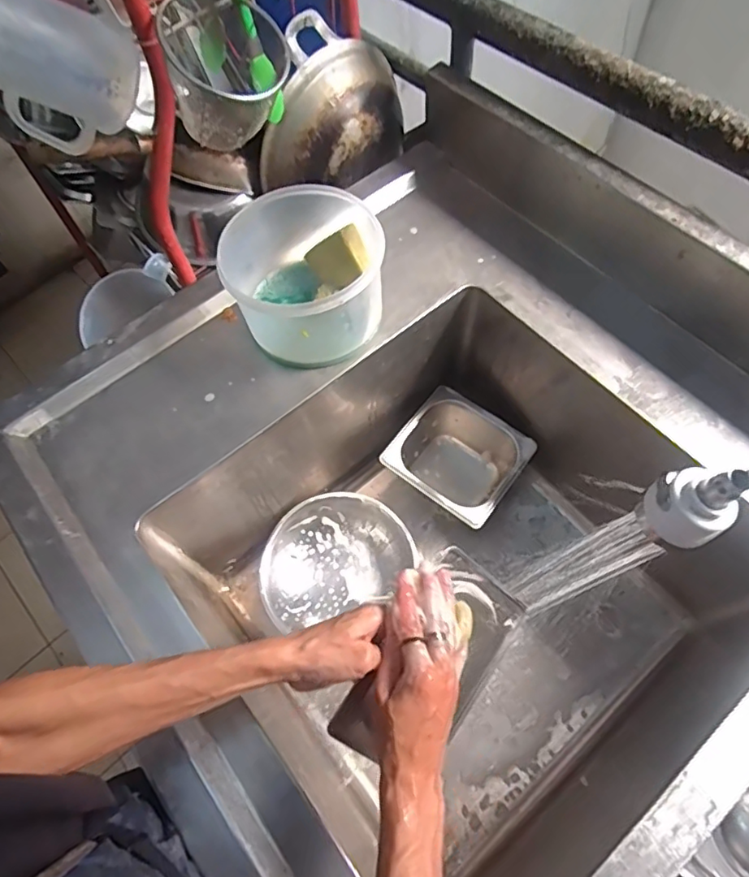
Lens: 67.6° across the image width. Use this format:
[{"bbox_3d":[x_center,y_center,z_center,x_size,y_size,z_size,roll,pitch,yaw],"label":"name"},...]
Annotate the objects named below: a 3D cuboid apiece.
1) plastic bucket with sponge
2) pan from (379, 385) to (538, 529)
[{"bbox_3d":[-0.078,-0.189,0.650,0.171,0.120,0.195,-24,64,-9],"label":"plastic bucket with sponge"},{"bbox_3d":[0.128,0.039,0.864,0.175,0.104,0.166,35,71,19],"label":"pan"}]

